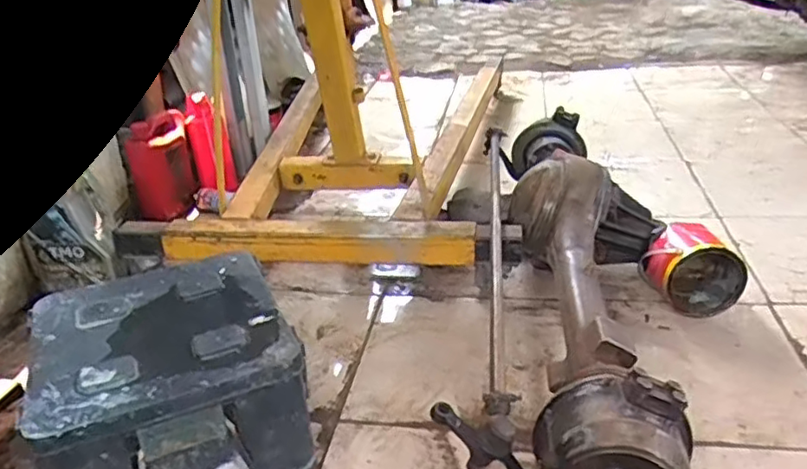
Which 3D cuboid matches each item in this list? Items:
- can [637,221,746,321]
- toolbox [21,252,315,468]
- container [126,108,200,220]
[{"bbox_3d":[0.619,0.064,1.384,0.160,0.152,0.207,-25,33,-11],"label":"can"},{"bbox_3d":[-0.370,0.249,1.049,0.362,0.233,0.401,-16,31,-21],"label":"toolbox"},{"bbox_3d":[-0.689,-0.194,1.845,0.170,0.278,0.111,-13,30,-17],"label":"container"}]

